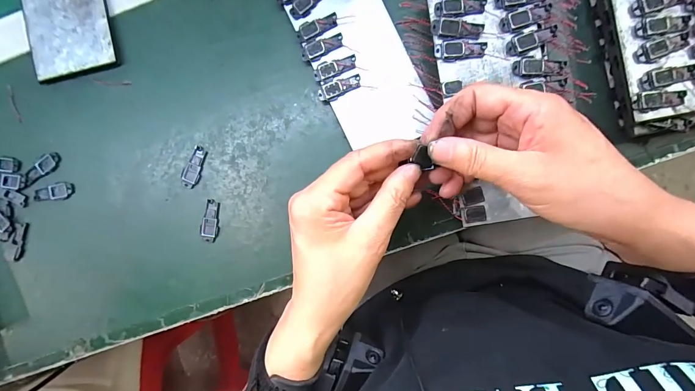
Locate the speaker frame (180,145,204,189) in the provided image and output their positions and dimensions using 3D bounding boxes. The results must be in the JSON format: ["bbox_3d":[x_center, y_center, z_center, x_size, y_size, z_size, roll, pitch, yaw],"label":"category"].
[{"bbox_3d":[-0.146,-0.027,0.322,0.016,0.004,0.040,20,93,3],"label":"speaker frame"}]

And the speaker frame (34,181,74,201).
[{"bbox_3d":[-0.287,-0.004,0.331,0.040,0.004,0.017,-4,91,4],"label":"speaker frame"}]

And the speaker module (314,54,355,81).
[{"bbox_3d":[-0.011,-0.114,0.305,0.039,0.004,0.015,-16,90,4],"label":"speaker module"}]

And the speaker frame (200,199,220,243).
[{"bbox_3d":[-0.130,0.024,0.322,0.016,0.004,0.040,4,92,4],"label":"speaker frame"}]

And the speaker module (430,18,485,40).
[{"bbox_3d":[0.088,-0.132,0.271,0.040,0.005,0.015,2,92,4],"label":"speaker module"}]

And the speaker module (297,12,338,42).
[{"bbox_3d":[-0.027,-0.151,0.305,0.038,0.004,0.015,-20,90,4],"label":"speaker module"}]

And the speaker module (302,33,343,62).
[{"bbox_3d":[-0.022,-0.133,0.305,0.039,0.004,0.014,-20,90,4],"label":"speaker module"}]

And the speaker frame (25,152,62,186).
[{"bbox_3d":[-0.300,-0.026,0.333,0.044,0.005,0.015,-35,89,4],"label":"speaker frame"}]

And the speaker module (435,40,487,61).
[{"bbox_3d":[0.091,-0.116,0.272,0.040,0.004,0.014,-3,91,4],"label":"speaker module"}]

